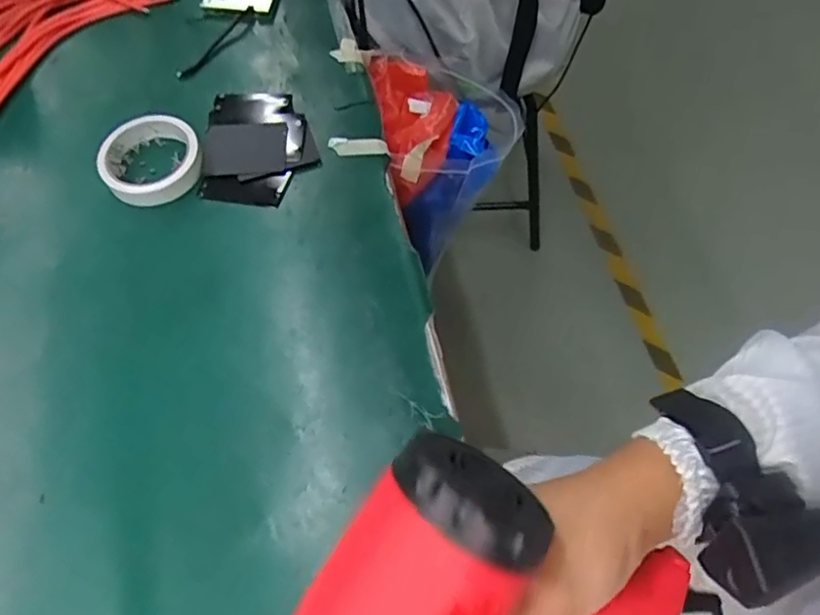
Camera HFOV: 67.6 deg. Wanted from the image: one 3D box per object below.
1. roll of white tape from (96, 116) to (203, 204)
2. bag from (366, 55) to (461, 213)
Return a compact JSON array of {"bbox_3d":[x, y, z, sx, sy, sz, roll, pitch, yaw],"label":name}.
[{"bbox_3d":[-0.243,-0.137,0.571,0.092,0.022,0.089,0,62,0],"label":"roll of white tape"},{"bbox_3d":[0.011,-0.194,0.651,0.087,0.053,0.163,-9,62,-4],"label":"bag"}]

